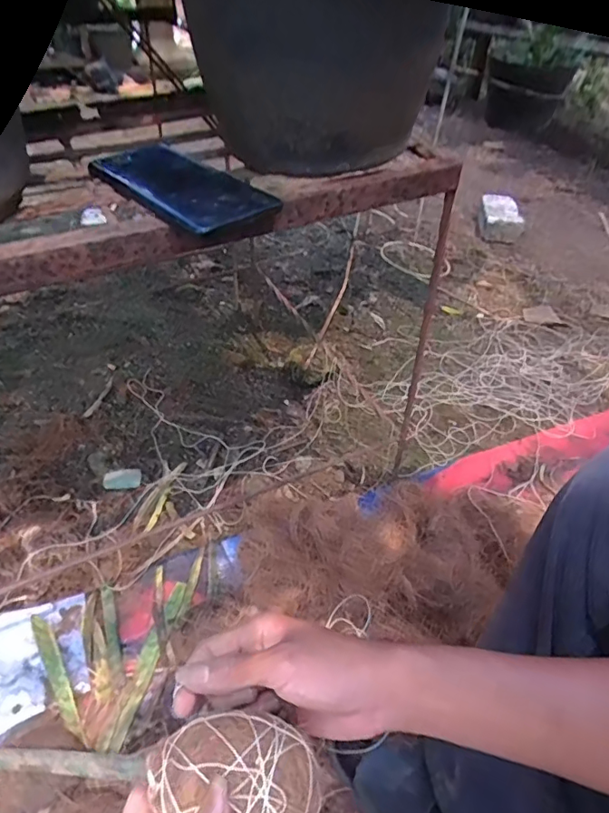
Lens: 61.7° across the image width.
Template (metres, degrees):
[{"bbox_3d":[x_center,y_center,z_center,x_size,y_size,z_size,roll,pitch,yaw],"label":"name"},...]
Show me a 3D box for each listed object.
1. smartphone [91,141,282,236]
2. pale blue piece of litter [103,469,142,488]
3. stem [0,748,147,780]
[{"bbox_3d":[-0.090,-0.164,0.383,0.076,0.014,0.159,-30,51,-30],"label":"smartphone"},{"bbox_3d":[-0.282,0.111,0.793,0.058,0.004,0.036,-1,44,-2],"label":"pale blue piece of litter"},{"bbox_3d":[-0.159,0.189,0.274,0.150,0.009,0.011,3,43,1],"label":"stem"}]

